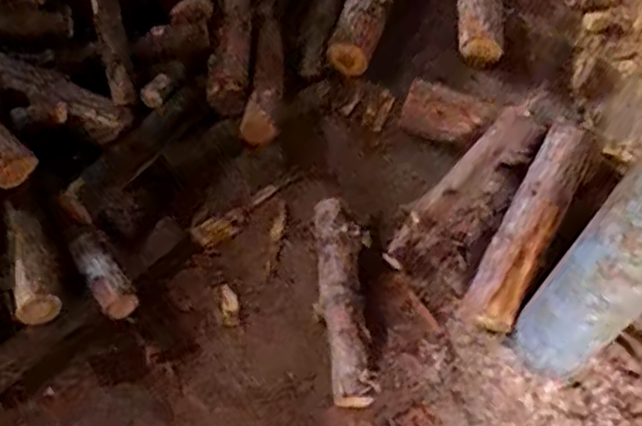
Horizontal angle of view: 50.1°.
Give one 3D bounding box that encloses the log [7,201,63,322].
[{"bbox_3d":[-0.542,0.099,1.285,0.069,0.082,0.222,-9,95,-10],"label":"log"}]

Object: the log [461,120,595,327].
[{"bbox_3d":[0.474,0.026,1.535,0.119,0.108,0.515,27,73,14],"label":"log"}]

